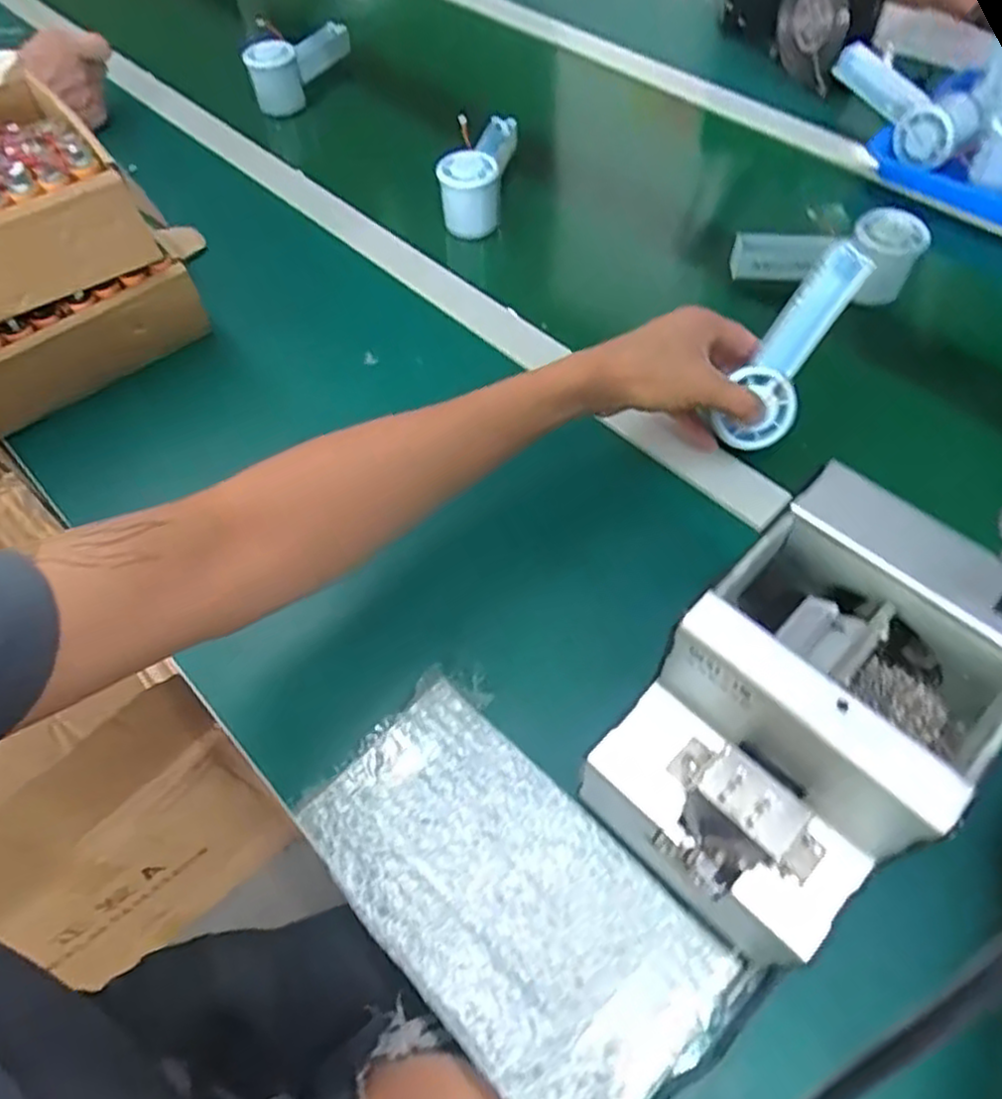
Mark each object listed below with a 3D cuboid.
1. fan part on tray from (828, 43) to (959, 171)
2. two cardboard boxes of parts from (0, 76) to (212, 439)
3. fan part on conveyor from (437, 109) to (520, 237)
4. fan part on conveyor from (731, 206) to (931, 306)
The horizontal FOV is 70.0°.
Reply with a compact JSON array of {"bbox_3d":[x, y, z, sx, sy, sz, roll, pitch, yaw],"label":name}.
[{"bbox_3d":[0.378,-0.431,0.695,0.038,0.044,0.148,-31,78,-16],"label":"fan part on tray"},{"bbox_3d":[-0.373,-0.227,0.558,0.194,0.157,0.164,-29,60,-15],"label":"two cardboard boxes of parts"},{"bbox_3d":[-0.022,-0.372,0.698,0.052,0.067,0.138,5,58,6],"label":"fan part on conveyor"},{"bbox_3d":[0.273,-0.245,0.602,0.144,0.058,0.048,-3,57,0],"label":"fan part on conveyor"}]

